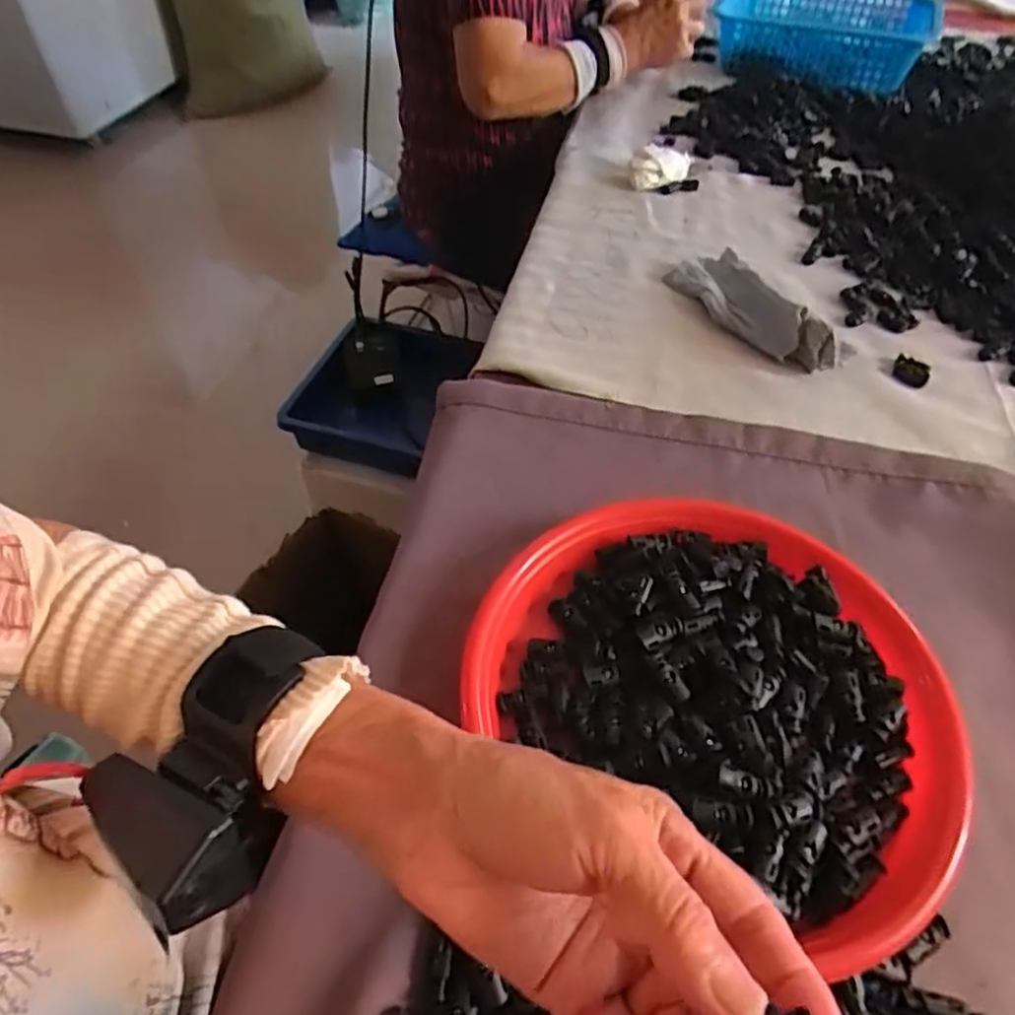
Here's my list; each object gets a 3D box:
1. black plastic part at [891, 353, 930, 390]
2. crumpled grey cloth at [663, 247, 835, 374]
[{"bbox_3d":[0.336,-0.113,0.568,0.028,0.013,0.021,27,55,19],"label":"black plastic part"},{"bbox_3d":[0.210,-0.181,0.601,0.067,0.042,0.183,-15,53,-14],"label":"crumpled grey cloth"}]

